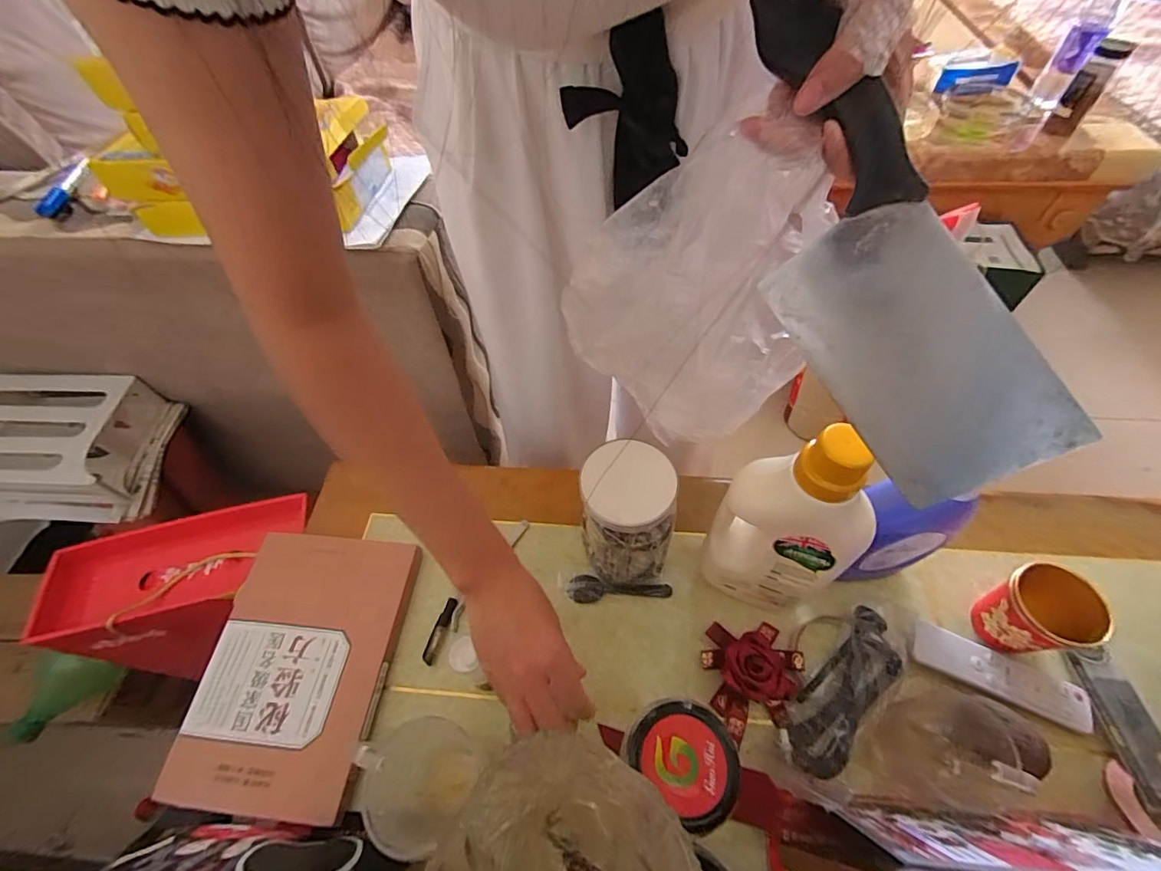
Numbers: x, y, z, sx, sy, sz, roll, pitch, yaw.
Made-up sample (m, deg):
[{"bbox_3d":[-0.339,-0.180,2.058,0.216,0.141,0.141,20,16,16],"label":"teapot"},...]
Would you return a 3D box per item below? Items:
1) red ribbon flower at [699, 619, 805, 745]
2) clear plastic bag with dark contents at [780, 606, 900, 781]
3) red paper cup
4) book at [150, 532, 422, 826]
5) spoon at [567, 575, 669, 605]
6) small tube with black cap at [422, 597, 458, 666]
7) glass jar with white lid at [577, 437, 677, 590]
[{"bbox_3d":[0.159,0.212,0.437,0.086,0.036,0.088,-6,56,-1],"label":"red ribbon flower"},{"bbox_3d":[0.229,0.225,0.429,0.045,0.034,0.147,37,65,24],"label":"clear plastic bag with dark contents"},{"bbox_3d":[0.397,0.157,0.430,0.060,0.091,0.065,-1,56,2],"label":"red paper cup"},{"bbox_3d":[-0.268,0.210,0.468,0.168,0.017,0.235,4,56,6],"label":"book"},{"bbox_3d":[0.039,0.161,0.501,0.103,0.007,0.027,4,56,6],"label":"spoon"},{"bbox_3d":[-0.140,0.194,0.486,0.013,0.006,0.063,13,57,11],"label":"small tube with black cap"},{"bbox_3d":[0.042,0.081,0.468,0.081,0.138,0.087,-1,56,2],"label":"glass jar with white lid"}]

